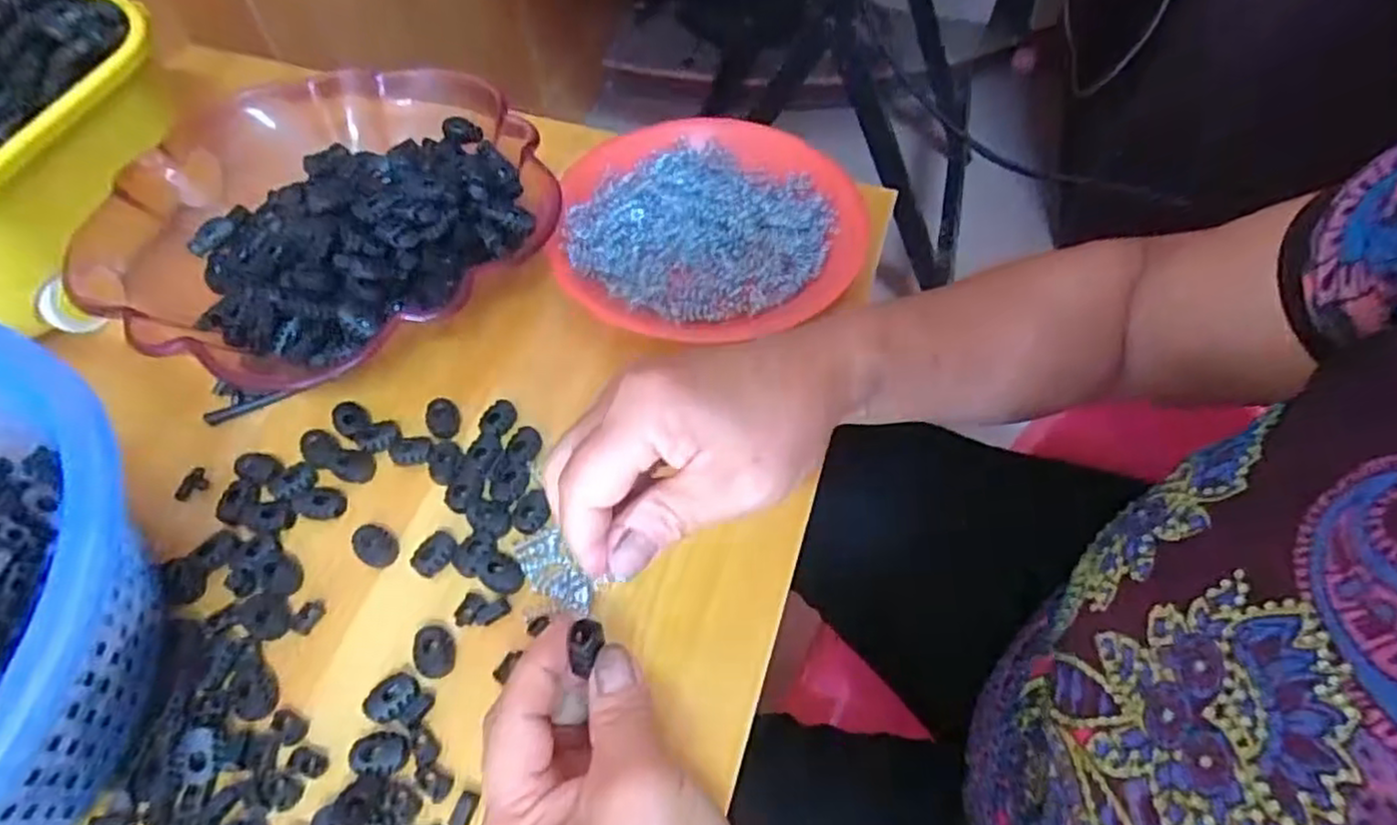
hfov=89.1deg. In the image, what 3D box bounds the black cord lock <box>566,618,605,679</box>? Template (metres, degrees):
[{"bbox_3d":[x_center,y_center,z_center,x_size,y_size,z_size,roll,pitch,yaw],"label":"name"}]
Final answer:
[{"bbox_3d":[-0.040,0.084,0.252,0.011,0.007,0.020,3,65,2],"label":"black cord lock"}]

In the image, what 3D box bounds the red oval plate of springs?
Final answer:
[{"bbox_3d":[0.004,-0.122,0.454,0.194,0.024,0.173,-21,59,-13],"label":"red oval plate of springs"}]

